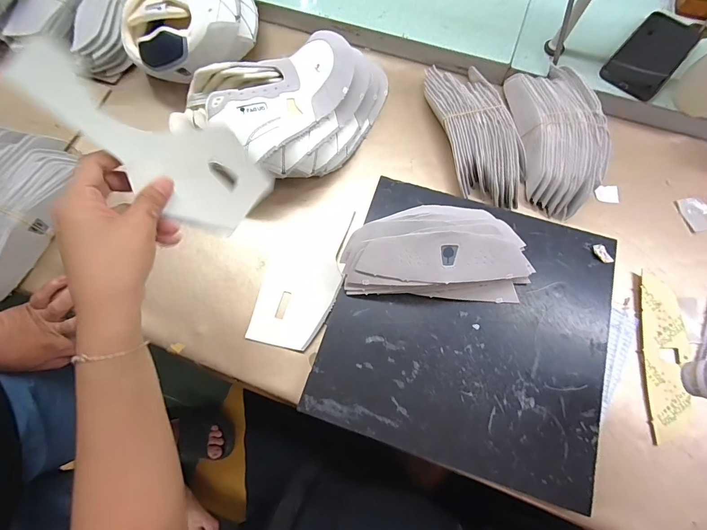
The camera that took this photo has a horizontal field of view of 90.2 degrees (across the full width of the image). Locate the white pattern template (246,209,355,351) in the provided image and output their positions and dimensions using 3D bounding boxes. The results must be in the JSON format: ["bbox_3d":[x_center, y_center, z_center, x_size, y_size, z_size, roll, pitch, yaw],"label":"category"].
[{"bbox_3d":[-0.063,0.010,0.445,0.093,0.005,0.183,10,71,9],"label":"white pattern template"}]

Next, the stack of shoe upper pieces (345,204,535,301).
[{"bbox_3d":[0.098,-0.022,0.402,0.212,0.056,0.113,3,72,2],"label":"stack of shoe upper pieces"}]

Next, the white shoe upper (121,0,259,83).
[{"bbox_3d":[-0.227,-0.377,0.509,0.159,0.078,0.232,11,73,5],"label":"white shoe upper"}]

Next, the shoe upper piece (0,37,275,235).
[{"bbox_3d":[-0.153,-0.091,0.293,0.018,0.206,0.088,29,90,29],"label":"shoe upper piece"}]

